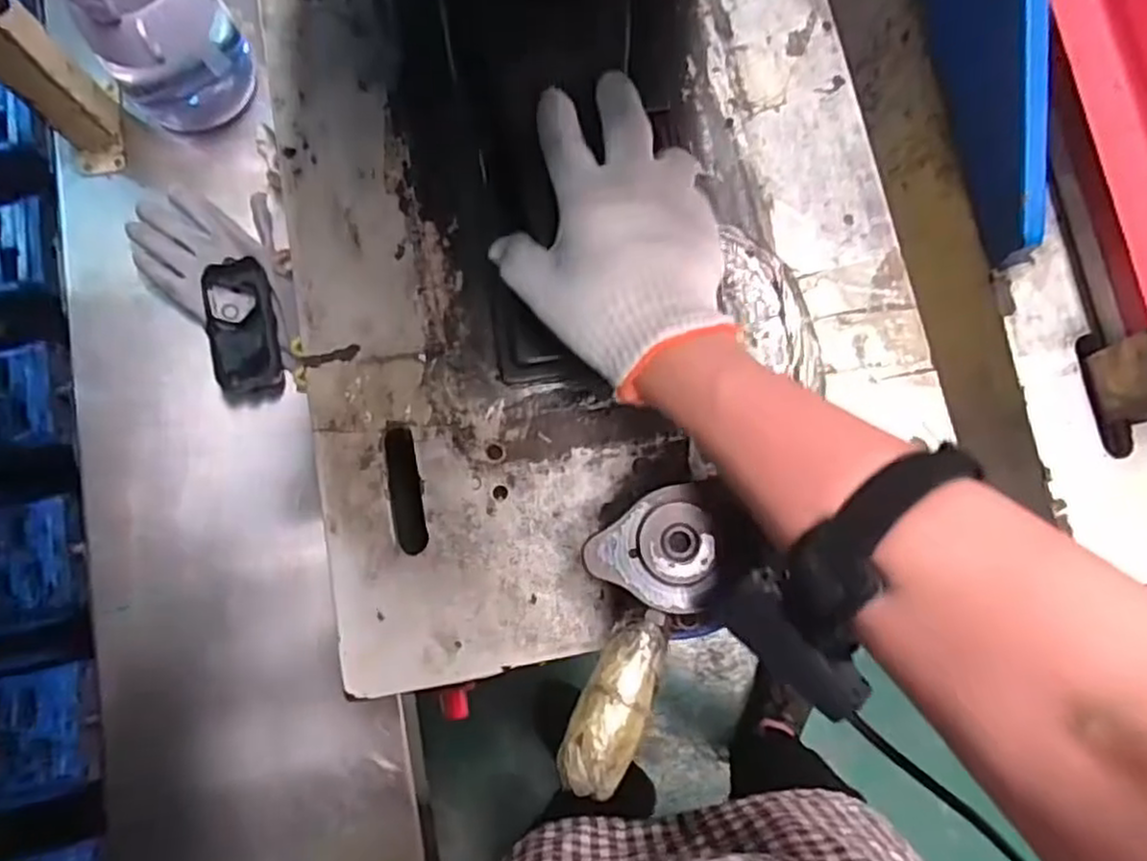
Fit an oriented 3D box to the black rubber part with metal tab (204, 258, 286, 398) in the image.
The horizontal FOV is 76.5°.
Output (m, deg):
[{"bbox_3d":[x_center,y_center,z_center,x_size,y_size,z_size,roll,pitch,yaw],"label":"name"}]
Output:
[{"bbox_3d":[-0.273,-0.085,0.603,0.053,0.017,0.113,-11,79,-4],"label":"black rubber part with metal tab"}]

